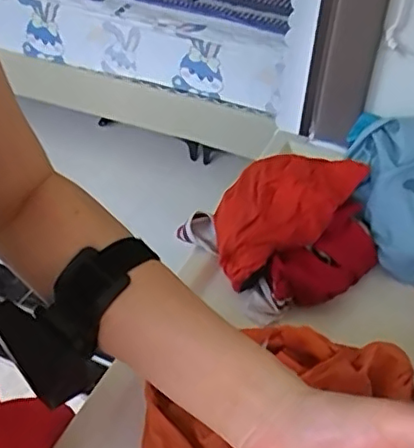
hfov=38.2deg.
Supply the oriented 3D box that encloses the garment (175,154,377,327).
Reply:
[{"bbox_3d":[0.085,0.003,0.593,0.157,0.085,0.147,-26,48,-29],"label":"garment"}]

